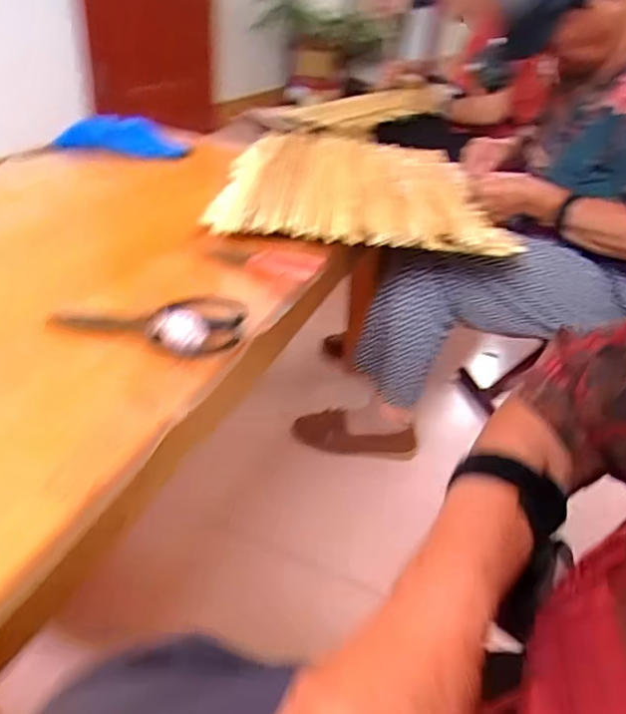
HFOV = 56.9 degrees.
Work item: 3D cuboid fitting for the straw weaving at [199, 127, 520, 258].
[{"bbox_3d":[0.082,-0.310,1.005,0.447,0.031,0.550,7,34,0],"label":"straw weaving"}]

